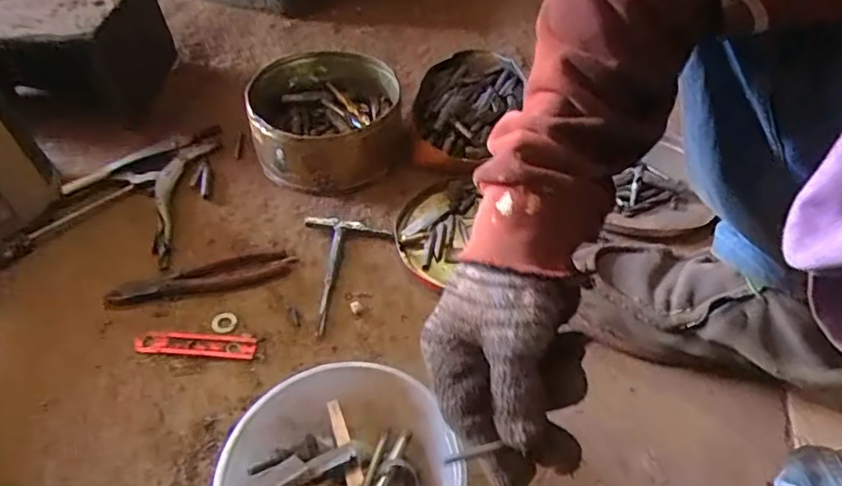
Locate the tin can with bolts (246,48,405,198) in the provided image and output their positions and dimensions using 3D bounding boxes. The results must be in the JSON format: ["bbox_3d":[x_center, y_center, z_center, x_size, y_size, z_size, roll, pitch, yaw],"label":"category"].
[{"bbox_3d":[-0.118,-0.158,0.707,0.180,0.083,0.199,-3,47,-7],"label":"tin can with bolts"}]

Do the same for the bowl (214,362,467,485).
[{"bbox_3d":[-0.055,0.179,0.406,0.156,0.068,0.161,2,47,-2],"label":"bowl"}]

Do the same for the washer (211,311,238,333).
[{"bbox_3d":[-0.192,0.076,0.543,0.023,0.004,0.023,-18,49,-17],"label":"washer"}]

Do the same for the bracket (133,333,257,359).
[{"bbox_3d":[-0.212,0.095,0.523,0.111,0.004,0.023,3,47,0],"label":"bracket"}]

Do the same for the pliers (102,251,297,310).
[{"bbox_3d":[-0.223,0.040,0.570,0.176,0.011,0.041,-14,49,-16],"label":"pliers"}]

